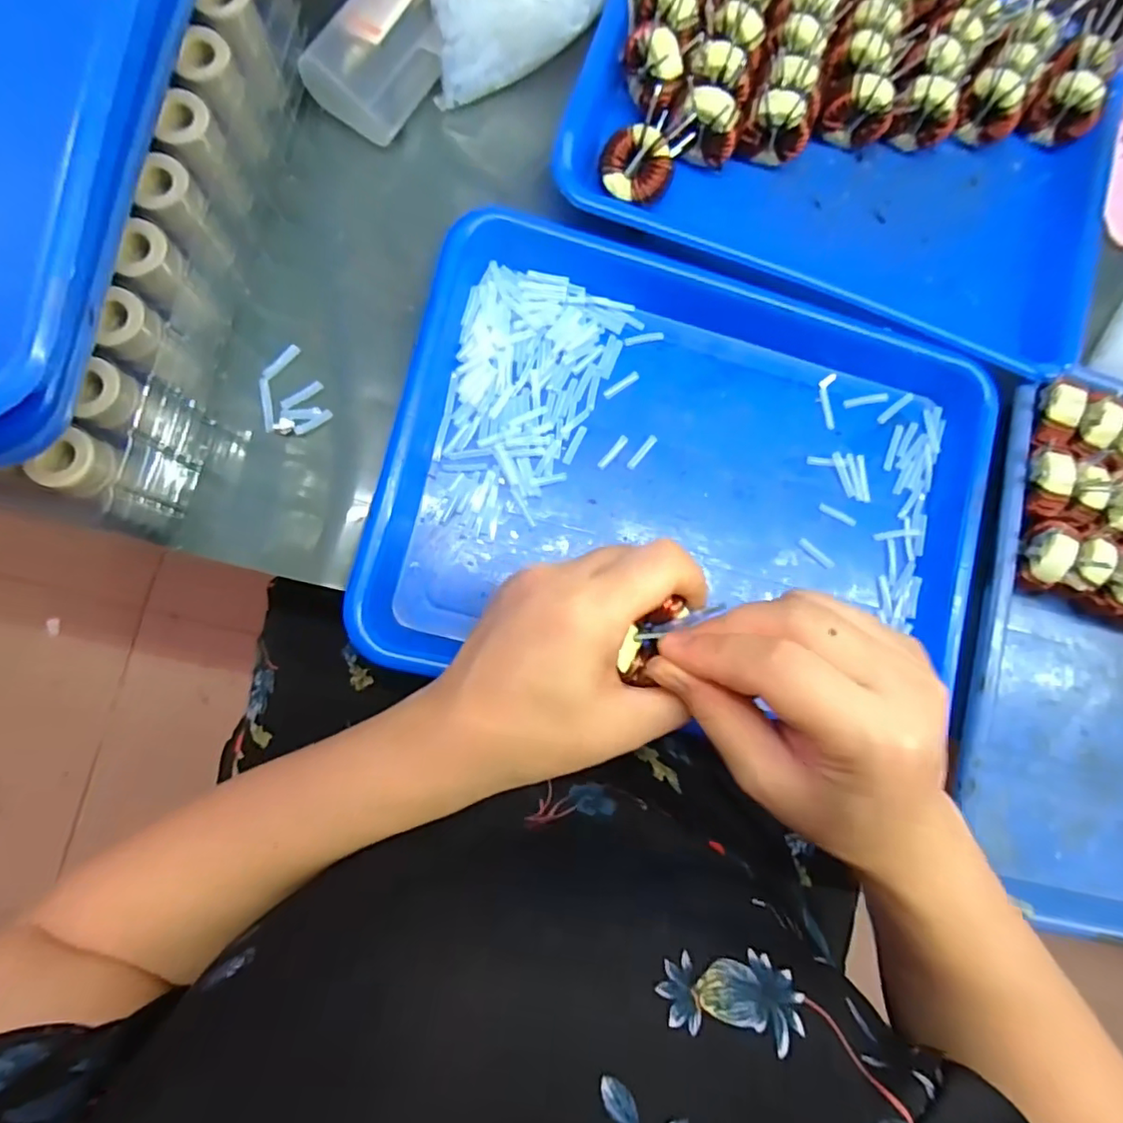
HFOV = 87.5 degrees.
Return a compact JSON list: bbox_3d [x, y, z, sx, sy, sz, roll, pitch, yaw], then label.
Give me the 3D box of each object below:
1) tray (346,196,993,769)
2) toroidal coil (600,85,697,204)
[{"bbox_3d":[0.075,-0.041,0.329,0.328,0.029,0.244,14,84,-7],"label":"tray"},{"bbox_3d":[0.049,-0.237,0.336,0.040,0.027,0.057,29,82,-5],"label":"toroidal coil"}]

